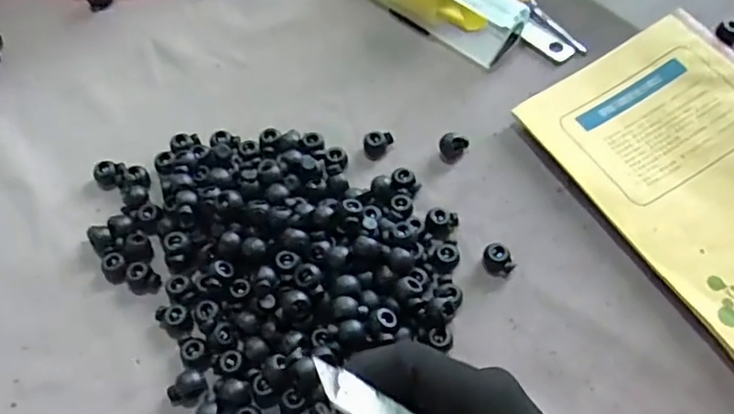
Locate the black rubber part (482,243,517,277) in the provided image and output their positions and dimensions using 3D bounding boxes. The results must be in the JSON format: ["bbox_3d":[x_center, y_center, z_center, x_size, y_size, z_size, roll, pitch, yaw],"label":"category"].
[{"bbox_3d":[0.077,0.030,0.350,0.016,0.011,0.018,-21,62,-10],"label":"black rubber part"}]

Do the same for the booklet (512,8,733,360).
[{"bbox_3d":[0.207,-0.022,0.361,0.141,0.011,0.204,-30,64,-8],"label":"booklet"}]

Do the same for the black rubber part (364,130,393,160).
[{"bbox_3d":[0.008,-0.041,0.394,0.018,0.011,0.014,-3,60,0],"label":"black rubber part"}]

